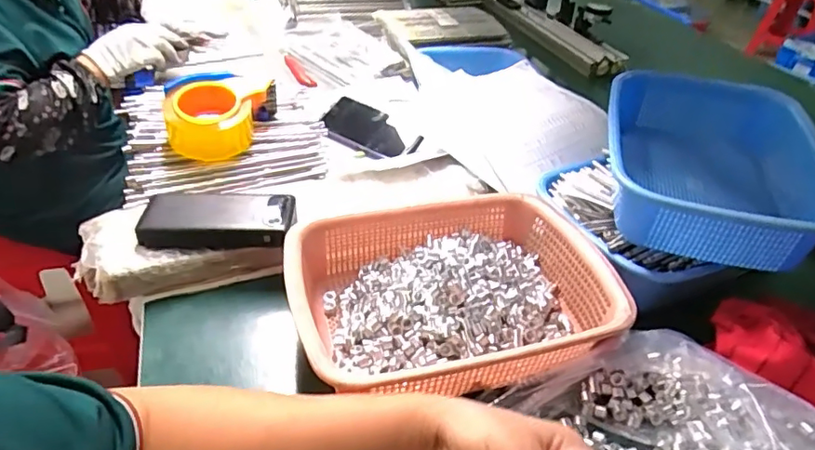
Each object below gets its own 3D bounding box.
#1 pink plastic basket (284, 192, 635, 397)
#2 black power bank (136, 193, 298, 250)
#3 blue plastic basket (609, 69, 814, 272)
[{"bbox_3d":[0.043,0.061,0.529,0.291,0.079,0.210,-11,40,-16],"label":"pink plastic basket"},{"bbox_3d":[-0.197,-0.007,0.583,0.152,0.020,0.071,0,38,-3],"label":"black power bank"},{"bbox_3d":[0.312,-0.066,0.584,0.193,0.082,0.266,13,39,13],"label":"blue plastic basket"}]

